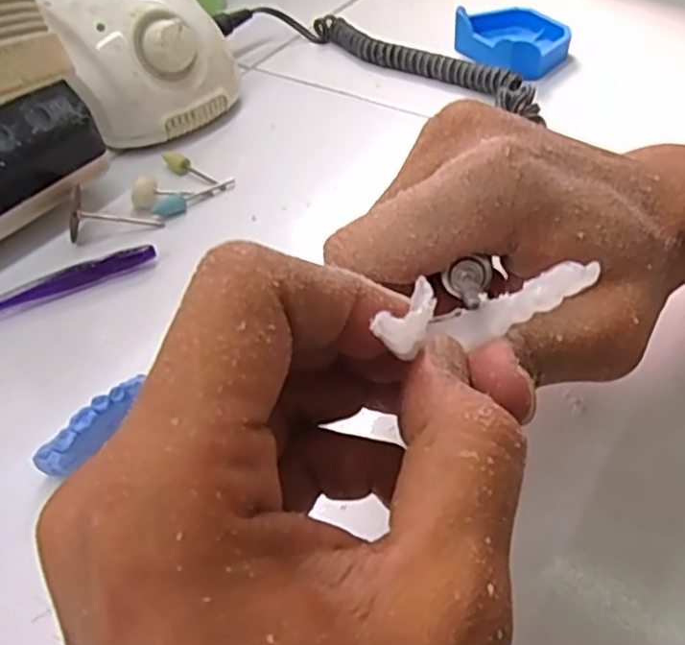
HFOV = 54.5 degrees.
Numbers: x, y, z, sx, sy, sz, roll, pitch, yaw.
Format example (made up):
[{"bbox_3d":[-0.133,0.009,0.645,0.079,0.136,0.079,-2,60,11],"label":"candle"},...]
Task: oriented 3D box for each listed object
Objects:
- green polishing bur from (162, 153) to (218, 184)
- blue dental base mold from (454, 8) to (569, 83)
[{"bbox_3d":[-0.091,-0.091,0.390,0.042,0.007,0.010,32,57,31],"label":"green polishing bur"},{"bbox_3d":[0.121,-0.198,0.462,0.077,0.026,0.060,34,58,31],"label":"blue dental base mold"}]

